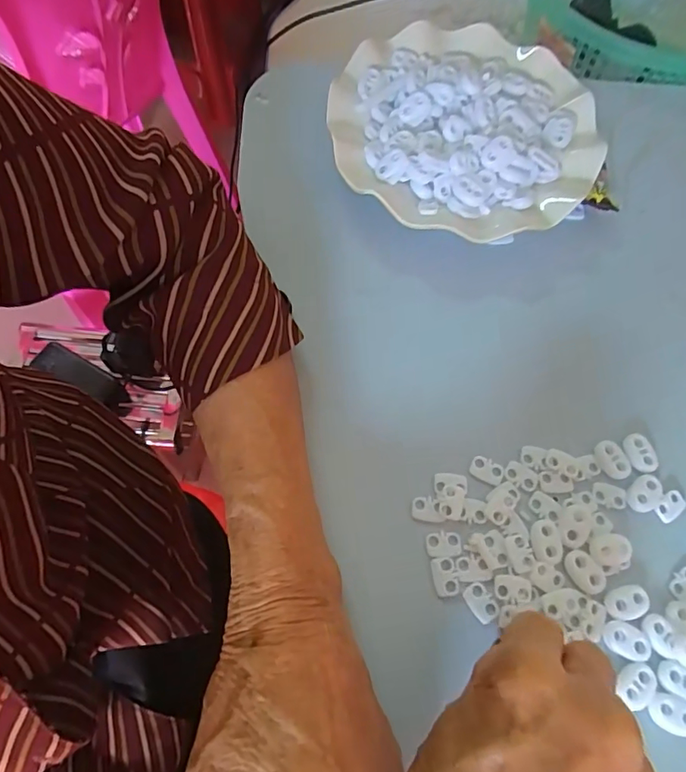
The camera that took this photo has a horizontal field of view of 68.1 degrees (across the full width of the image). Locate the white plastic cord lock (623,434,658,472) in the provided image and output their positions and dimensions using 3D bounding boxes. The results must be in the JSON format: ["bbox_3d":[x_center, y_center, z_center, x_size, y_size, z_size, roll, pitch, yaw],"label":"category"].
[{"bbox_3d":[0.165,0.037,0.281,0.015,0.004,0.021,-12,67,-8],"label":"white plastic cord lock"}]

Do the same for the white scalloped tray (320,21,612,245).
[{"bbox_3d":[0.083,-0.172,0.335,0.174,0.028,0.165,7,66,0],"label":"white scalloped tray"}]

